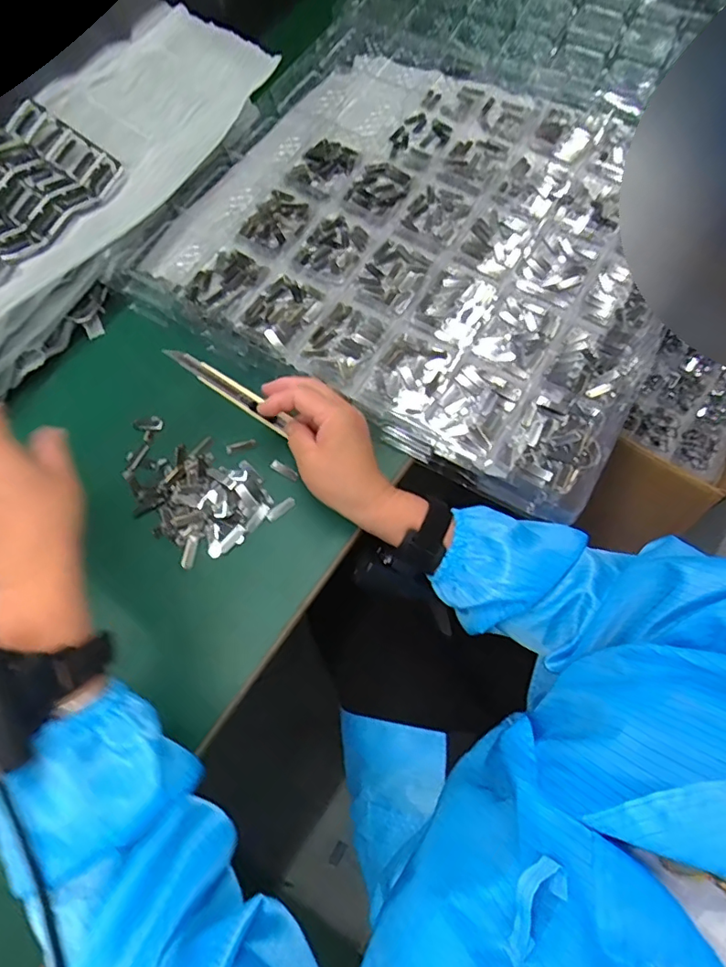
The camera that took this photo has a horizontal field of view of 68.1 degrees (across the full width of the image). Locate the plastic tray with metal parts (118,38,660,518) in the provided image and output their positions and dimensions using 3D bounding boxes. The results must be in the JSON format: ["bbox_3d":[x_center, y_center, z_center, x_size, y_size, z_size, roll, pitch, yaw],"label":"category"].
[{"bbox_3d":[0.086,-0.280,0.581,0.504,0.045,0.495,30,71,8],"label":"plastic tray with metal parts"}]

